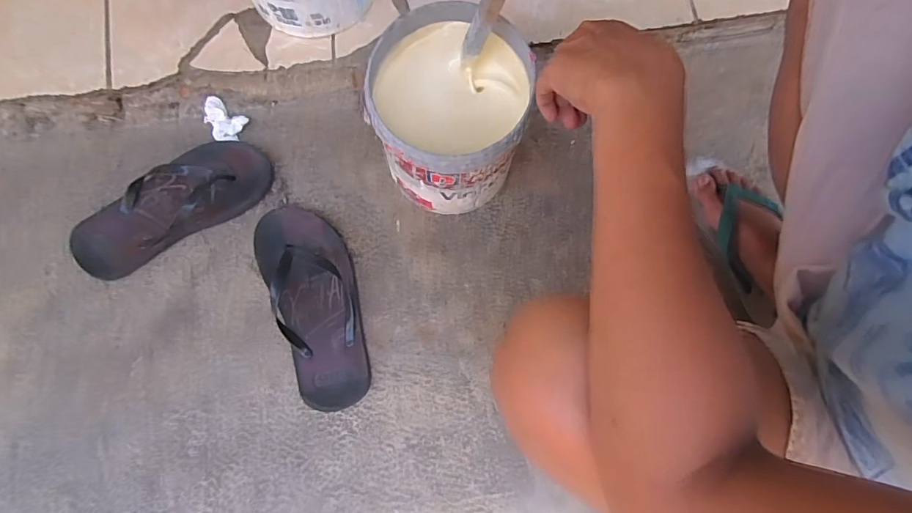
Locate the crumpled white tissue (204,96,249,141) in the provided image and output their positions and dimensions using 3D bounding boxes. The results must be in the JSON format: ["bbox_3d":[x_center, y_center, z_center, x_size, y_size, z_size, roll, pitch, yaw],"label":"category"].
[{"bbox_3d":[-0.331,-0.191,0.613,0.064,0.020,0.048,30,80,5],"label":"crumpled white tissue"}]

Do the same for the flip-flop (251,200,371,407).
[{"bbox_3d":[-0.180,0.060,0.560,0.110,0.041,0.269,-19,79,-4],"label":"flip-flop"}]

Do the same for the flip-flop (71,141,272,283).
[{"bbox_3d":[-0.383,-0.075,0.577,0.263,0.052,0.104,-31,80,-6],"label":"flip-flop"}]

